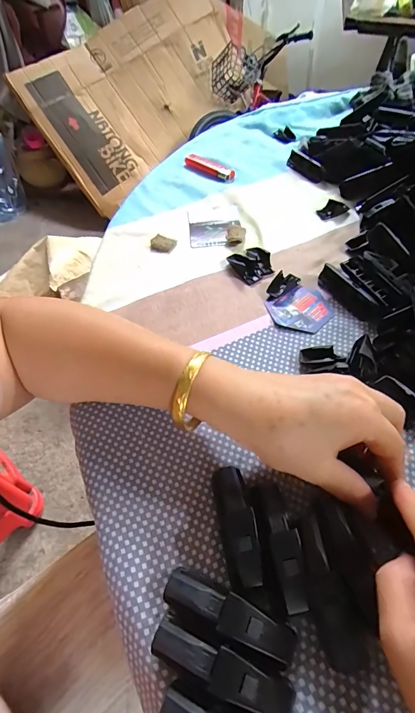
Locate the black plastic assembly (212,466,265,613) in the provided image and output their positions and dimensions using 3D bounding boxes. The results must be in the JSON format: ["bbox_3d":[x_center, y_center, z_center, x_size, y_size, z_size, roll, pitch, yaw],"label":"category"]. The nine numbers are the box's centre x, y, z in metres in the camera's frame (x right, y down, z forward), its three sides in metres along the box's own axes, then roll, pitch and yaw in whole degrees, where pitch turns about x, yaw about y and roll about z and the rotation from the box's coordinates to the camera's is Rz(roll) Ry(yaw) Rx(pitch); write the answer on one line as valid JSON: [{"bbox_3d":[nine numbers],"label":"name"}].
[{"bbox_3d":[0.018,0.104,0.224,0.021,0.024,0.077,-7,52,-5],"label":"black plastic assembly"}]

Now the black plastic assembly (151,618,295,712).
[{"bbox_3d":[0.007,0.159,0.183,0.073,0.025,0.022,18,54,14],"label":"black plastic assembly"}]

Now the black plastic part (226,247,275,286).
[{"bbox_3d":[0.046,-0.098,0.382,0.044,0.011,0.040,-27,56,-19],"label":"black plastic part"}]

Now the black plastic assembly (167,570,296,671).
[{"bbox_3d":[0.010,0.140,0.195,0.072,0.024,0.023,21,55,16],"label":"black plastic assembly"}]

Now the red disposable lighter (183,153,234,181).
[{"bbox_3d":[0.002,-0.269,0.522,0.081,0.007,0.026,33,59,24],"label":"red disposable lighter"}]

